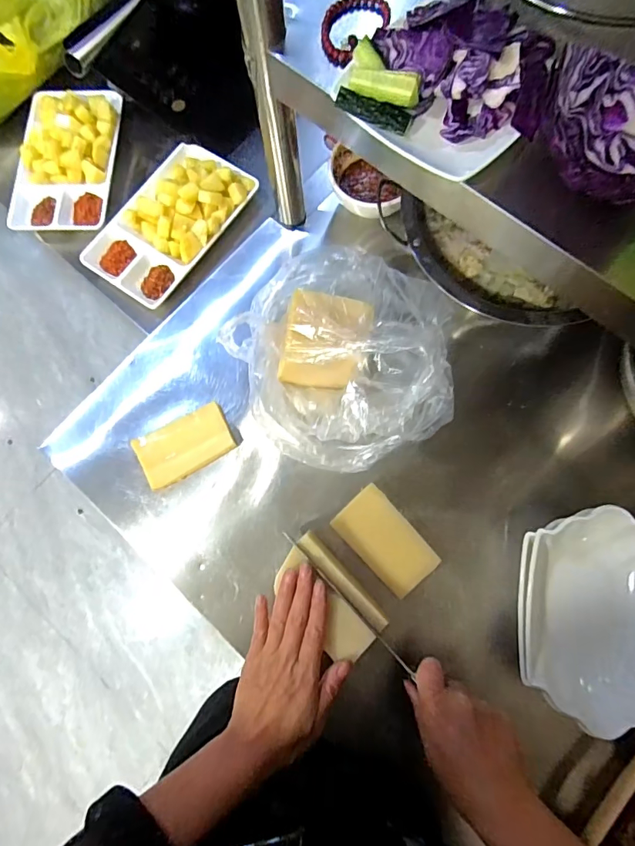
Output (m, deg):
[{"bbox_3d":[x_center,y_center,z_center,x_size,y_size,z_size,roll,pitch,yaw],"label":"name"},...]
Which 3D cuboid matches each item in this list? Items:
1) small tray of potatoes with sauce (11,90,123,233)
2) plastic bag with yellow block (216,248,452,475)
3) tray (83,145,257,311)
[{"bbox_3d":[-0.368,-0.385,0.640,0.141,0.034,0.226,2,77,3],"label":"small tray of potatoes with sauce"},{"bbox_3d":[0.027,-0.071,0.463,0.214,0.106,0.223,4,77,3],"label":"plastic bag with yellow block"},{"bbox_3d":[-0.203,-0.284,0.607,0.135,0.037,0.240,36,81,10],"label":"tray"}]

